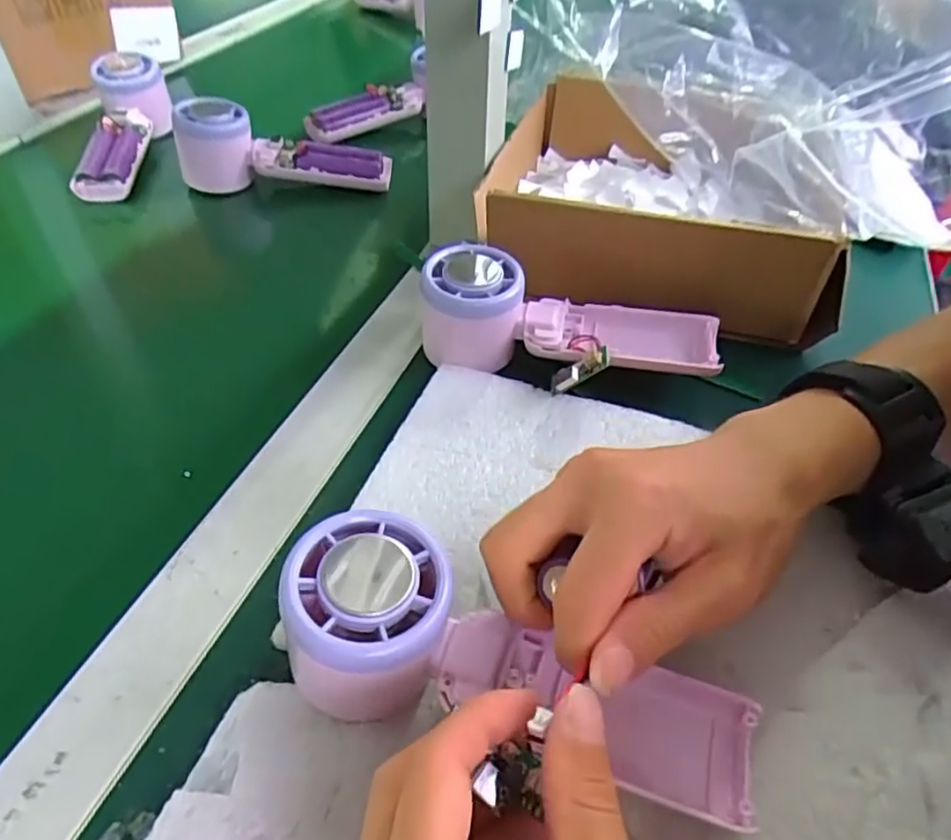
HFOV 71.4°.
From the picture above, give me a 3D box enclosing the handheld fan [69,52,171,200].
[{"bbox_3d":[-0.297,-0.245,0.547,0.057,0.063,0.141,-1,46,-1],"label":"handheld fan"}]

